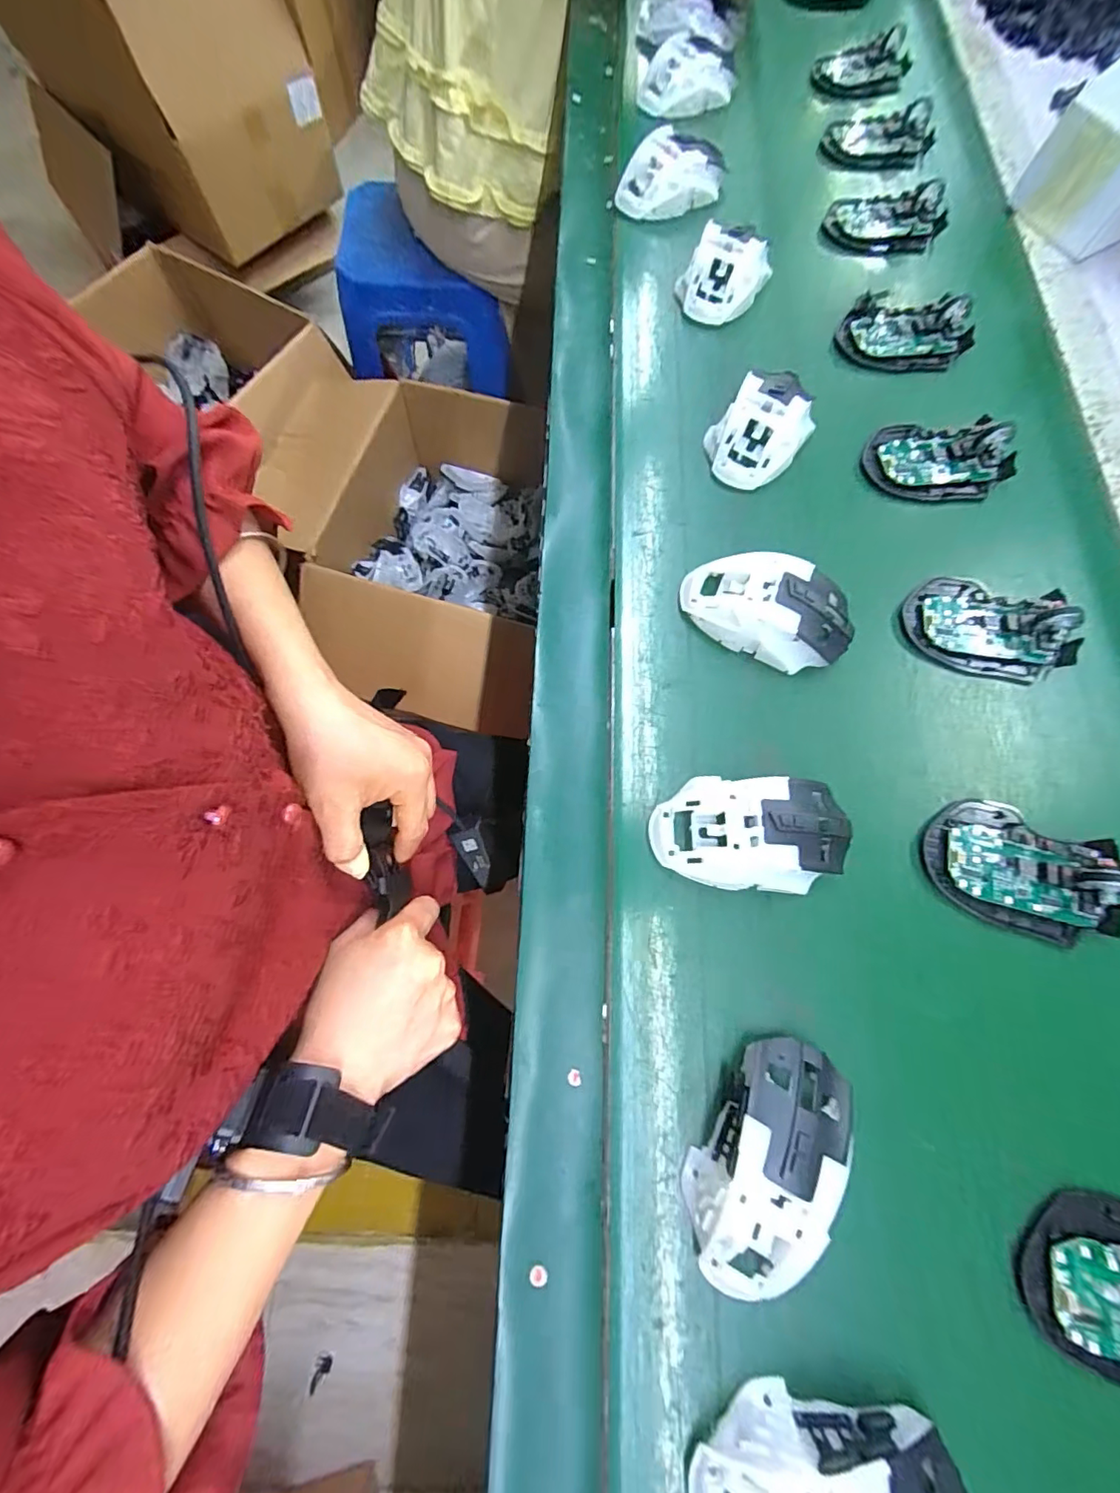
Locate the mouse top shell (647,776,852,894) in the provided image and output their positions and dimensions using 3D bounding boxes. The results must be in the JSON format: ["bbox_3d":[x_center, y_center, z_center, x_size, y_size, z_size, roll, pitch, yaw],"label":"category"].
[{"bbox_3d":[0.114,0.050,0.314,0.116,0.037,0.065,3,72,-1],"label":"mouse top shell"}]

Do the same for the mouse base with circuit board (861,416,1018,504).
[{"bbox_3d":[0.303,-0.228,0.420,0.113,0.024,0.068,2,72,-2],"label":"mouse base with circuit board"}]

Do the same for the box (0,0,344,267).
[{"bbox_3d":[-0.805,-1.421,1.106,0.572,0.408,0.407,42,78,8],"label":"box"}]

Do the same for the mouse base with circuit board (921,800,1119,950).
[{"bbox_3d":[0.283,0.073,0.319,0.108,0.028,0.073,18,73,3],"label":"mouse base with circuit board"}]

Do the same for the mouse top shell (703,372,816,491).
[{"bbox_3d":[0.152,-0.242,0.410,0.068,0.036,0.084,31,74,7],"label":"mouse top shell"}]

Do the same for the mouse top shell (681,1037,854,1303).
[{"bbox_3d":[0.105,0.207,0.263,0.061,0.037,0.114,25,73,6],"label":"mouse top shell"}]

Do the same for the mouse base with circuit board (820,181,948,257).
[{"bbox_3d":[0.313,-0.502,0.504,0.118,0.025,0.055,-1,73,-2],"label":"mouse base with circuit board"}]

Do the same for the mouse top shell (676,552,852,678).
[{"bbox_3d":[0.142,-0.095,0.361,0.115,0.036,0.072,13,73,2],"label":"mouse top shell"}]

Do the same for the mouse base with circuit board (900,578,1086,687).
[{"bbox_3d":[0.307,-0.086,0.374,0.114,0.027,0.073,18,73,3],"label":"mouse base with circuit board"}]

